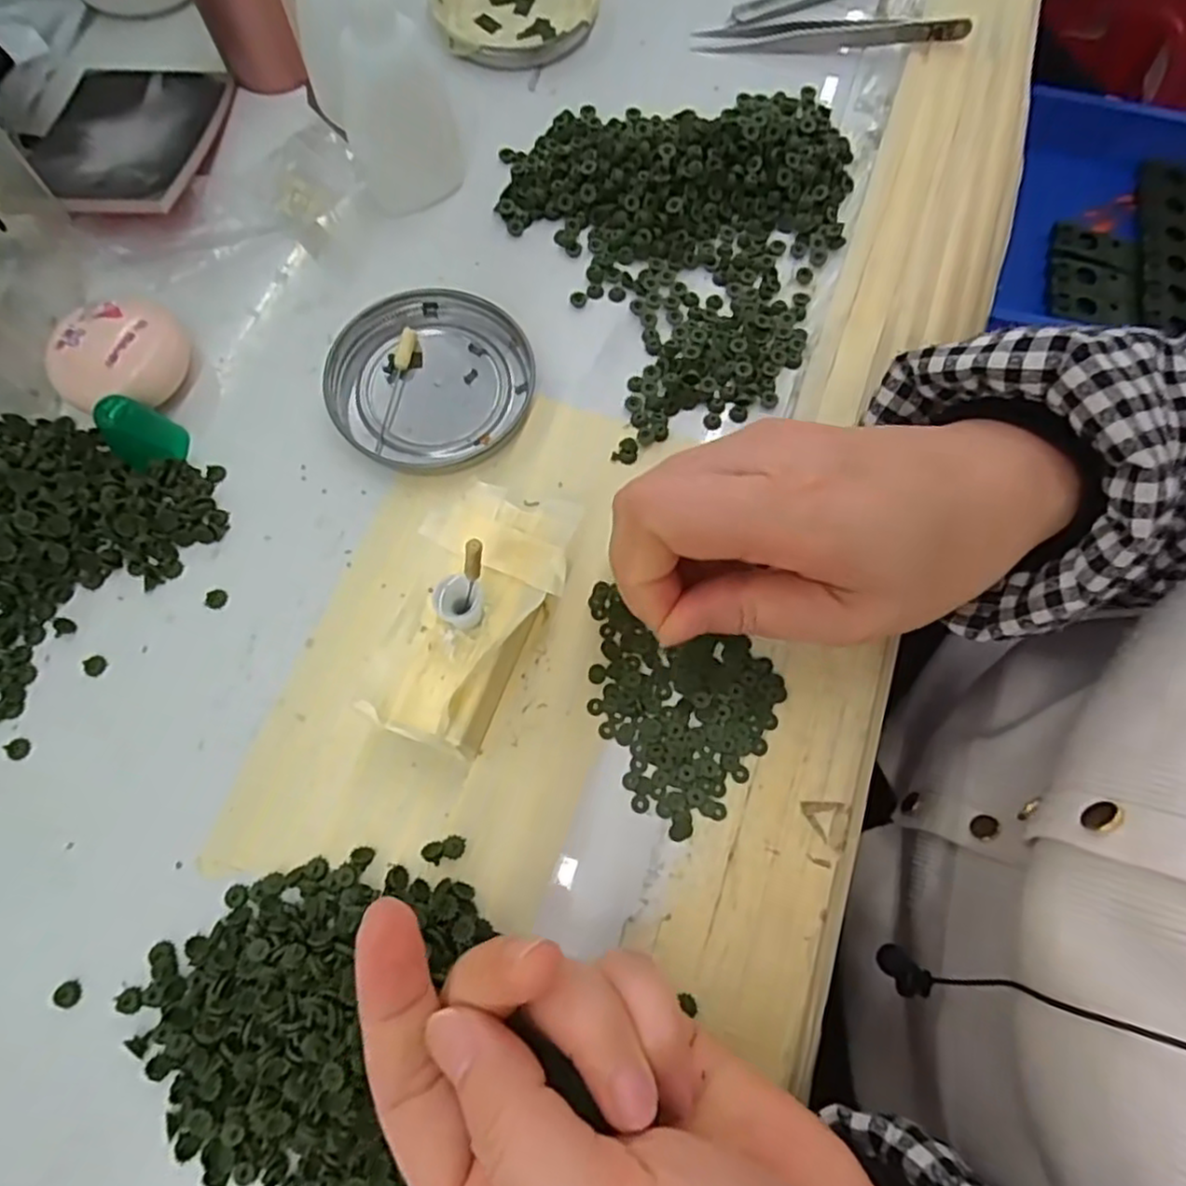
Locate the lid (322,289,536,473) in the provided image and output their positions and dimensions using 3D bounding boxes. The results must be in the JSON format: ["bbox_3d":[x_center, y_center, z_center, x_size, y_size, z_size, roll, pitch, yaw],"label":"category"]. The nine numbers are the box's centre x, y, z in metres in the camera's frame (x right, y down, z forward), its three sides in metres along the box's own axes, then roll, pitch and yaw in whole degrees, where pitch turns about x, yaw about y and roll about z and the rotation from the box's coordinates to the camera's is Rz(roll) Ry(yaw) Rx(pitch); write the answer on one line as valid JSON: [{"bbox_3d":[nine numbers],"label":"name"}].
[{"bbox_3d":[-0.063,-0.085,0.278,0.081,0.013,0.072,-32,76,-11],"label":"lid"}]

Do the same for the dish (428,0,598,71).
[{"bbox_3d":[-0.040,-0.290,0.345,0.078,0.009,0.080,0,72,-1],"label":"dish"}]

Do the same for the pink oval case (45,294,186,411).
[{"bbox_3d":[-0.180,-0.088,0.269,0.045,0.022,0.038,-14,73,-6],"label":"pink oval case"}]

